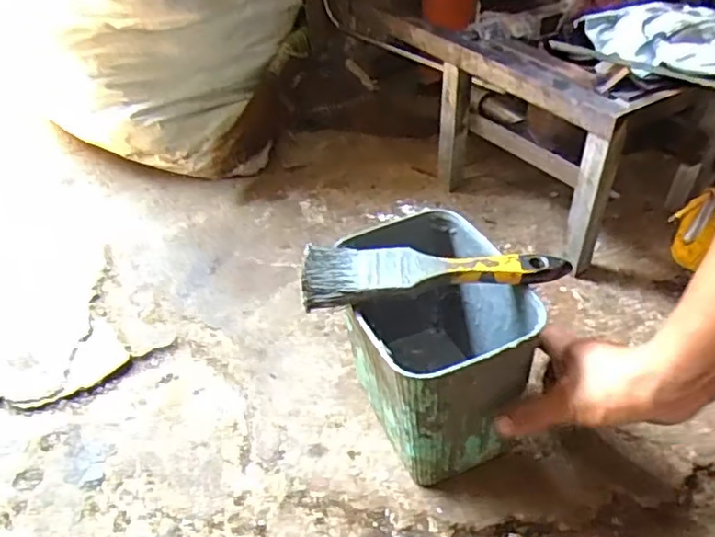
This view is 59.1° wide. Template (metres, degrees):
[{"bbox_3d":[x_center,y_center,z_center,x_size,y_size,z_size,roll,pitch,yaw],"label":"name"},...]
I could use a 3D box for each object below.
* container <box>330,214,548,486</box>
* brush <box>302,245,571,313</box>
[{"bbox_3d":[0.062,0.061,0.517,0.119,0.160,0.174,-14,39,-9],"label":"container"},{"bbox_3d":[0.053,0.000,0.452,0.181,0.017,0.049,-2,43,0],"label":"brush"}]

